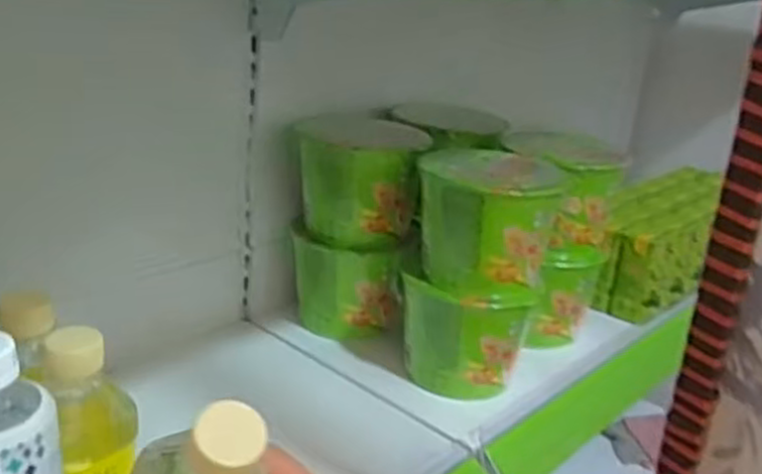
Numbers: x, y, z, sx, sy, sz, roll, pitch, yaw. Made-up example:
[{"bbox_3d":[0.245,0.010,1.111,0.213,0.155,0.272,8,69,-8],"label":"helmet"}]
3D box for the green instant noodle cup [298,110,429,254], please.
[{"bbox_3d":[-0.020,-0.058,0.772,0.120,0.120,0.101,4,20,-2],"label":"green instant noodle cup"}]

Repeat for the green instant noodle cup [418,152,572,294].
[{"bbox_3d":[0.096,-0.016,0.716,0.118,0.097,0.133,9,21,10],"label":"green instant noodle cup"}]

